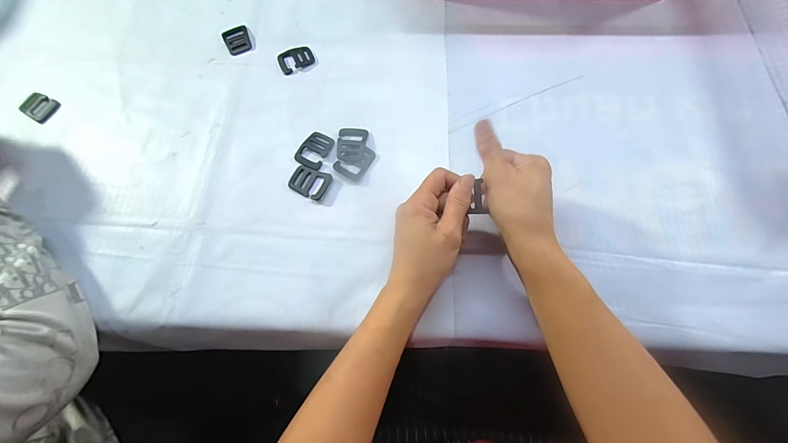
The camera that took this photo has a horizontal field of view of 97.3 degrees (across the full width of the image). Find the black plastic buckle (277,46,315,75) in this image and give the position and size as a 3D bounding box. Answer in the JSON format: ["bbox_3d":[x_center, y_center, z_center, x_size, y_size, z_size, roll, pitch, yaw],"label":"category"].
[{"bbox_3d":[-0.122,-0.204,0.429,0.043,0.009,0.034,-23,72,-6],"label":"black plastic buckle"}]

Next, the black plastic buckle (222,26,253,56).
[{"bbox_3d":[-0.201,-0.235,0.446,0.031,0.004,0.044,-26,73,-7],"label":"black plastic buckle"}]

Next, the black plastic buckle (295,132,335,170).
[{"bbox_3d":[-0.089,-0.080,0.388,0.032,0.004,0.044,24,74,9],"label":"black plastic buckle"}]

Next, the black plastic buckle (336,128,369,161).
[{"bbox_3d":[-0.046,-0.086,0.387,0.033,0.004,0.042,1,71,2],"label":"black plastic buckle"}]

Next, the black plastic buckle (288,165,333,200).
[{"bbox_3d":[-0.091,-0.043,0.374,0.042,0.004,0.032,21,73,8],"label":"black plastic buckle"}]

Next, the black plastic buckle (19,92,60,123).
[{"bbox_3d":[-0.436,-0.142,0.425,0.045,0.005,0.032,30,75,11],"label":"black plastic buckle"}]

